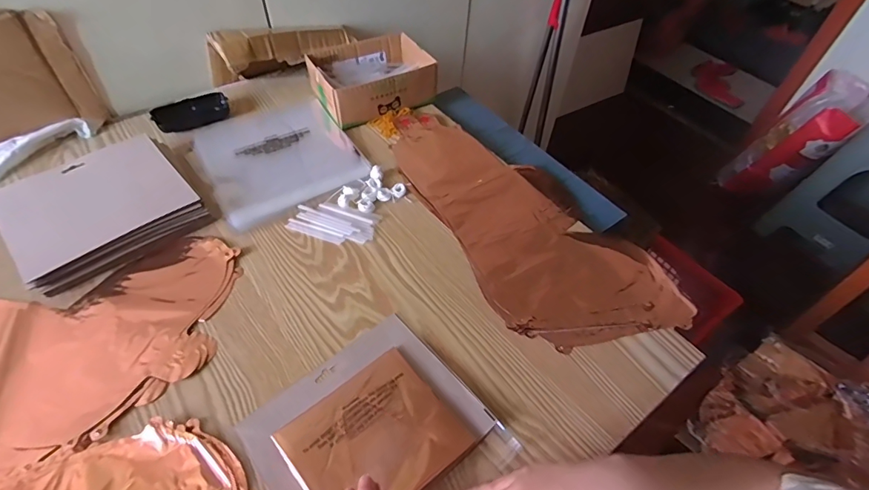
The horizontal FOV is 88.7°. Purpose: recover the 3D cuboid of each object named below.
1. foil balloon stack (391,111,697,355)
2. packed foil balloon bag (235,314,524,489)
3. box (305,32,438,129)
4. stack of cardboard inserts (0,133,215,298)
[{"bbox_3d":[0.111,-0.047,0.618,0.217,0.025,0.450,-22,56,-19],"label":"foil balloon stack"},{"bbox_3d":[-0.054,0.181,0.422,0.193,0.018,0.193,-34,61,-26],"label":"packed foil balloon bag"},{"bbox_3d":[-0.104,-0.278,0.734,0.176,0.063,0.135,-25,57,-21],"label":"box"},{"bbox_3d":[-0.412,-0.049,0.554,0.200,0.039,0.173,-32,60,-25],"label":"stack of cardboard inserts"}]

